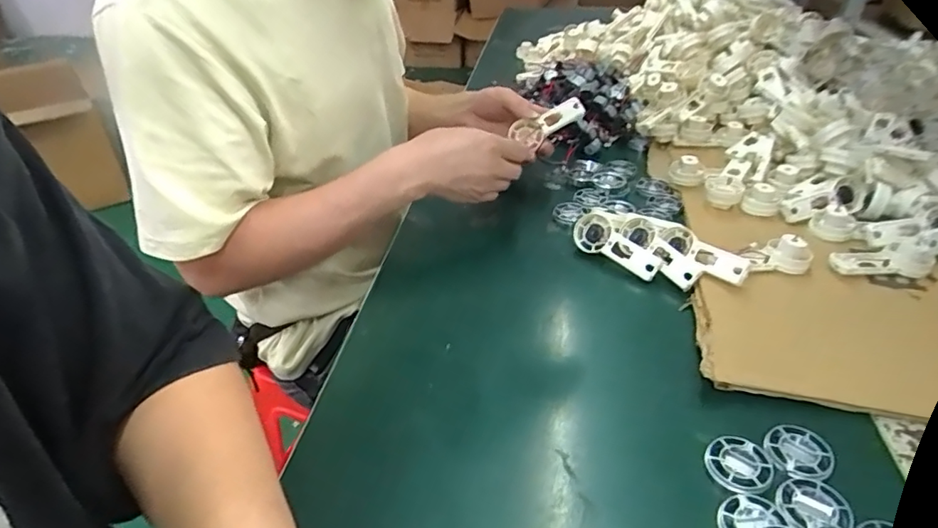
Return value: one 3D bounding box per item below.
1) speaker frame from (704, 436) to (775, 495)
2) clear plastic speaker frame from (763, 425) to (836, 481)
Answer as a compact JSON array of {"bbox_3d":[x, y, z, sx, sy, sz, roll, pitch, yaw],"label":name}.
[{"bbox_3d":[0.172,0.126,0.348,0.039,0.005,0.038,-18,39,-21],"label":"speaker frame"},{"bbox_3d":[0.211,0.120,0.352,0.038,0.004,0.037,1,36,3],"label":"clear plastic speaker frame"}]

